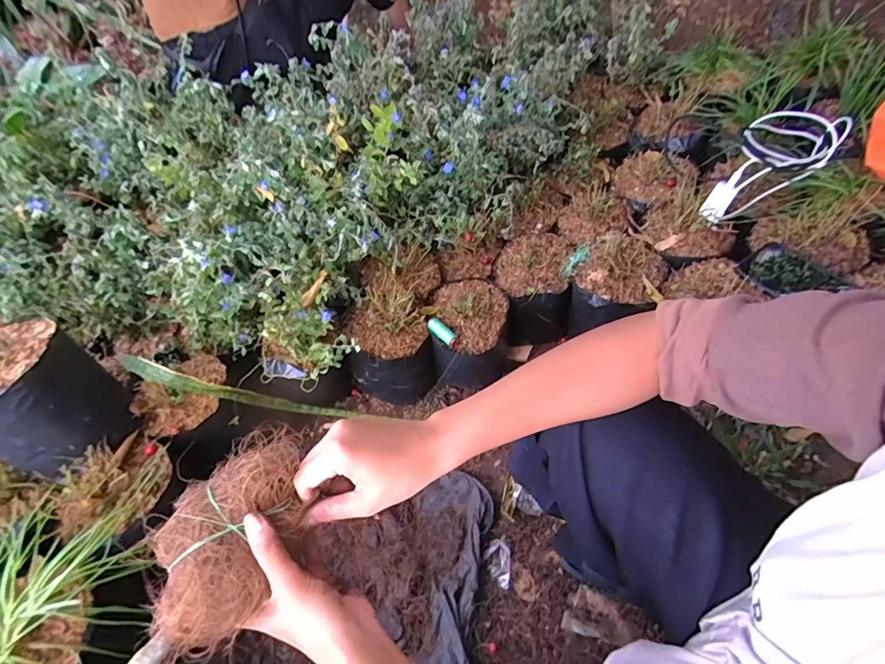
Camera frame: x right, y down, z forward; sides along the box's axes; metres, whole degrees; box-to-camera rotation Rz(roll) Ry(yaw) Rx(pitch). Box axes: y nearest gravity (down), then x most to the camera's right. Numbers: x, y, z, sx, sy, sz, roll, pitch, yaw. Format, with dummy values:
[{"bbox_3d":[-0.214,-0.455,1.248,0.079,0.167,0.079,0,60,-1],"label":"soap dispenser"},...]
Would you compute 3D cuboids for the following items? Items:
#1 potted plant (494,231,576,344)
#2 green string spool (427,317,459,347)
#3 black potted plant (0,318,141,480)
[{"bbox_3d":[0.168,-0.078,0.844,0.136,0.160,0.174,5,53,7],"label":"potted plant"},{"bbox_3d":[-0.002,-0.003,0.734,0.064,0.021,0.022,37,62,27],"label":"green string spool"},{"bbox_3d":[-0.531,0.078,0.564,0.159,0.170,0.149,20,56,17],"label":"black potted plant"}]

